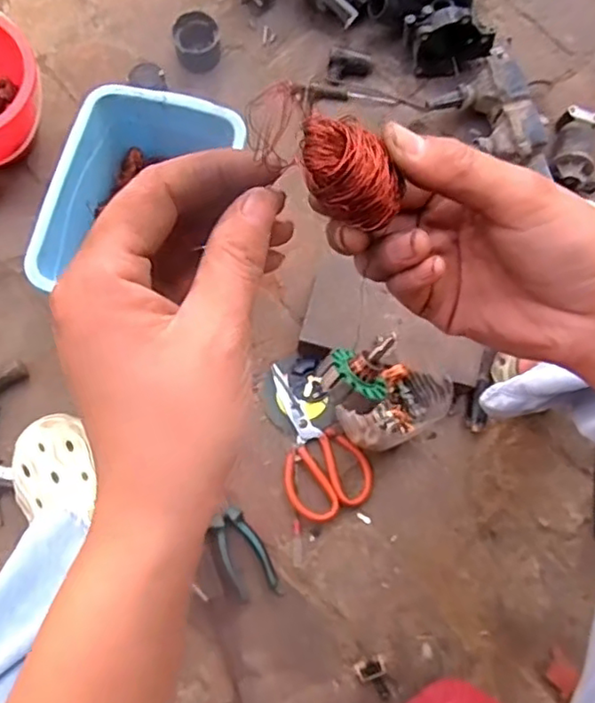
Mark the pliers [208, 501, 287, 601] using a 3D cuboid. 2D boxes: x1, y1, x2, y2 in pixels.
[{"bbox_3d":[-0.066,0.244,0.741,0.052,0.018,0.120,-26,80,-7],"label":"pliers"}]

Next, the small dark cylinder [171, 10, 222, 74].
[{"bbox_3d":[-0.140,-0.431,0.858,0.062,0.057,0.058,0,78,-2],"label":"small dark cylinder"}]

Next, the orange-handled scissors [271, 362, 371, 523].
[{"bbox_3d":[0.019,0.109,0.775,0.105,0.008,0.195,-22,80,-6],"label":"orange-handled scissors"}]

